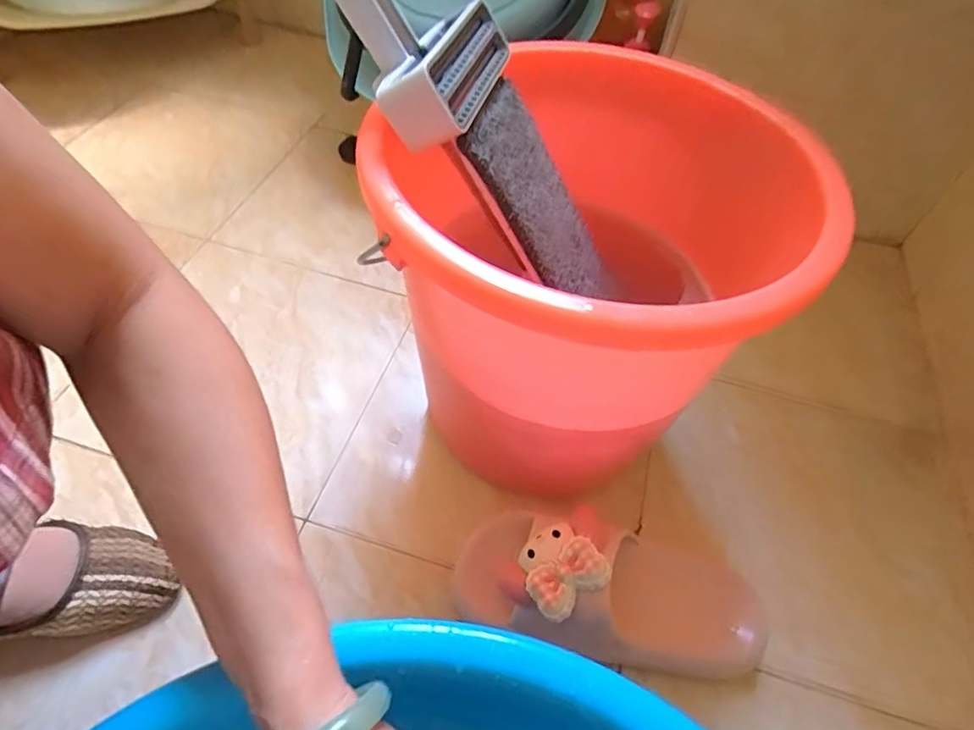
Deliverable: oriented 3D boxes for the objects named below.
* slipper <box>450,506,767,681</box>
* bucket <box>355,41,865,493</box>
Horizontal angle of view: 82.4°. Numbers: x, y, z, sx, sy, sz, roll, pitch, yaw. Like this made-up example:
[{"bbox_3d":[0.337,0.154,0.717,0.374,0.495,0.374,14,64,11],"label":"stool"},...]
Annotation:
[{"bbox_3d":[0.110,0.170,0.451,0.225,0.106,0.085,13,53,4],"label":"slipper"},{"bbox_3d":[0.074,-0.051,0.489,0.292,0.305,0.317,37,59,22],"label":"bucket"}]

